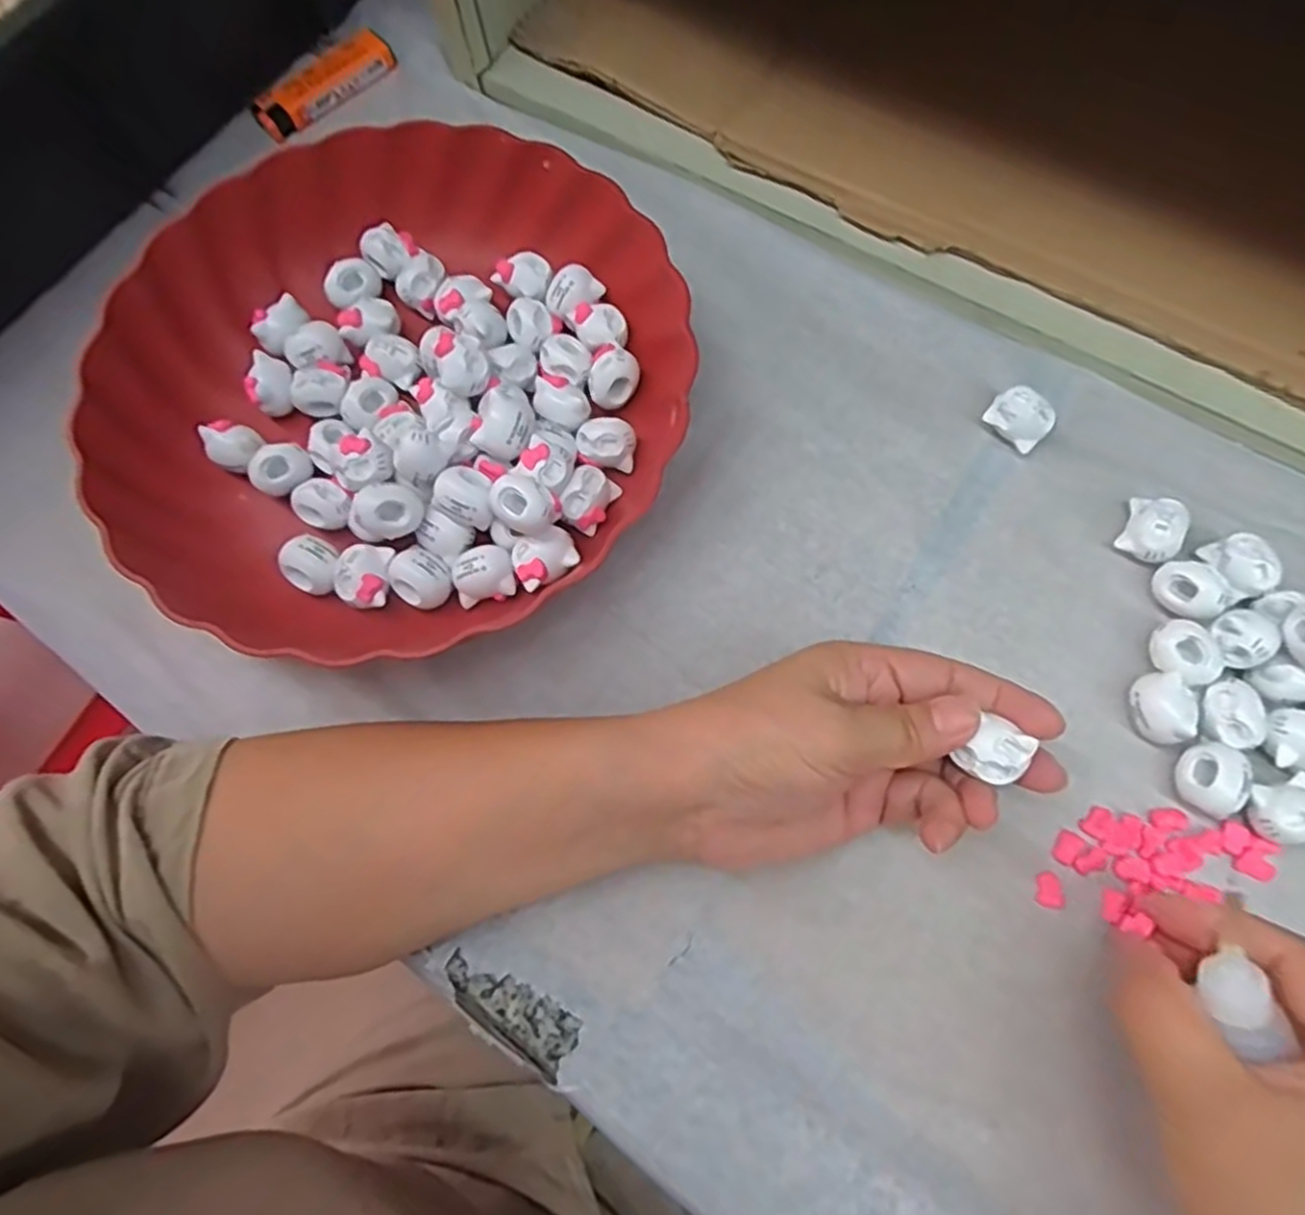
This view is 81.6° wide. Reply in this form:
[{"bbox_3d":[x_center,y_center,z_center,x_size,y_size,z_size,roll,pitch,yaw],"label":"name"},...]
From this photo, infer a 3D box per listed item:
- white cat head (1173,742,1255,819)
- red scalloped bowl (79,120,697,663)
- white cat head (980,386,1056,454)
[{"bbox_3d":[0.202,0.063,0.274,0.020,0.019,0.026,-13,72,0],"label":"white cat head"},{"bbox_3d":[-0.109,-0.096,0.325,0.227,0.046,0.239,-1,72,3],"label":"red scalloped bowl"},{"bbox_3d":[0.158,-0.081,0.325,0.019,0.016,0.025,-41,74,-9],"label":"white cat head"}]

